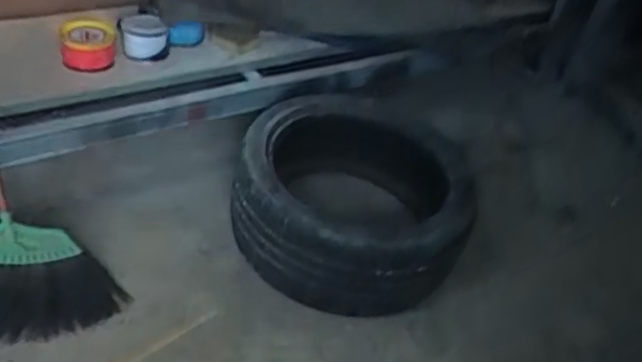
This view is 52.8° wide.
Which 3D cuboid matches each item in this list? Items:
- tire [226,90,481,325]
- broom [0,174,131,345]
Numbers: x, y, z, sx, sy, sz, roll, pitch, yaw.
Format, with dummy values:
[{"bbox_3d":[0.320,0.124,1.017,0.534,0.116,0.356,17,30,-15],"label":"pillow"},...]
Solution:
[{"bbox_3d":[0.078,0.047,1.642,0.575,0.327,0.522,13,41,1],"label":"tire"},{"bbox_3d":[-0.730,-0.110,1.378,0.413,0.946,0.138,-12,12,-18],"label":"broom"}]

